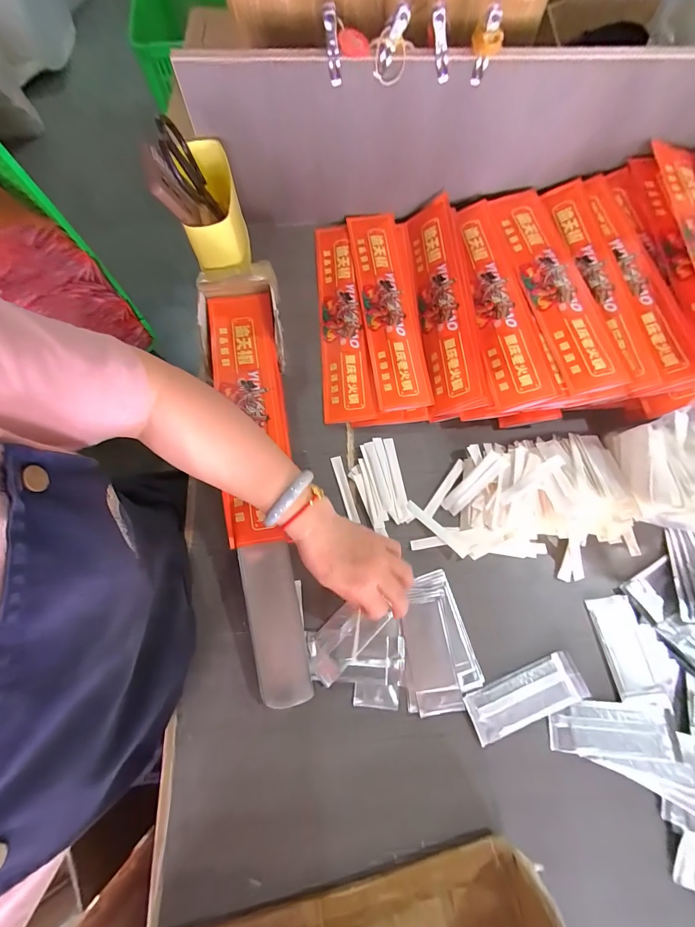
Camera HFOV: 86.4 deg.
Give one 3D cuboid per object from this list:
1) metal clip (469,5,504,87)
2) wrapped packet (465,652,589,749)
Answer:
[{"bbox_3d":[0.150,-0.454,0.405,0.031,0.062,0.019,16,74,5],"label":"metal clip"},{"bbox_3d":[0.193,0.253,0.400,0.128,0.006,0.050,-20,74,-6],"label":"wrapped packet"}]

